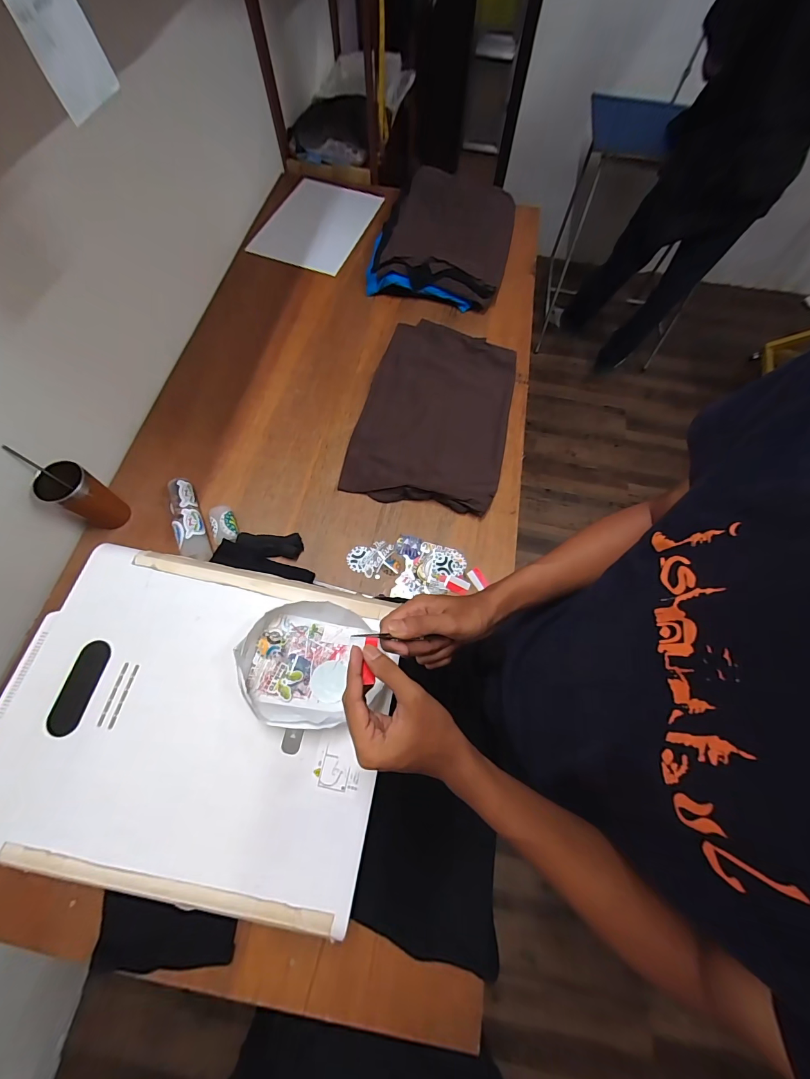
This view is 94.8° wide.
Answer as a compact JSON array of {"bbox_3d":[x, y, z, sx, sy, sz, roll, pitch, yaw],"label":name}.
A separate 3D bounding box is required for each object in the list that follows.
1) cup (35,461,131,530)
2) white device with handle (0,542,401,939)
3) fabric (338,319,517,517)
[{"bbox_3d":[-0.610,-0.075,0.724,0.074,0.157,0.080,1,68,-2],"label":"cup"},{"bbox_3d":[-0.281,0.233,0.511,0.508,0.038,0.402,11,68,3],"label":"white device with handle"},{"bbox_3d":[0.079,-0.323,0.891,0.353,0.046,0.528,12,68,3],"label":"fabric"}]

